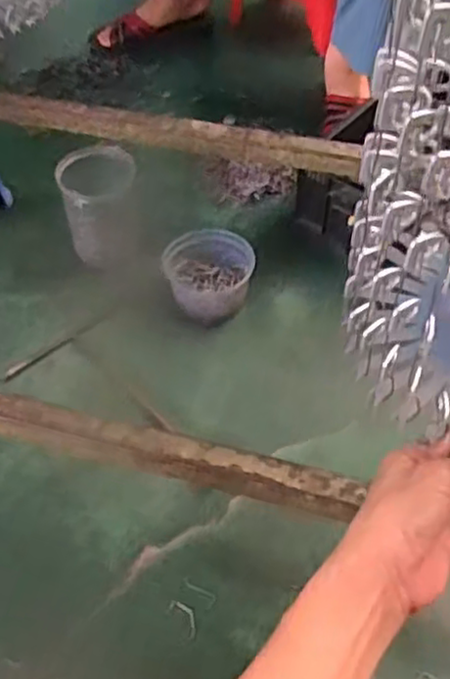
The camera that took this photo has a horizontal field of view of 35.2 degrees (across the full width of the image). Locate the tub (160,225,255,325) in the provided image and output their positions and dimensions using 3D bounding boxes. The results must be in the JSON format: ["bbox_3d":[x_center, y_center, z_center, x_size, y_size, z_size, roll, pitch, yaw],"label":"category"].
[{"bbox_3d":[-0.019,-0.084,0.931,0.110,0.072,0.103,0,50,1],"label":"tub"}]

